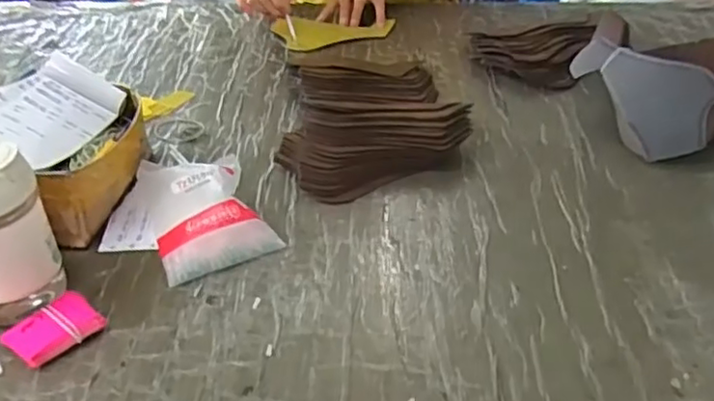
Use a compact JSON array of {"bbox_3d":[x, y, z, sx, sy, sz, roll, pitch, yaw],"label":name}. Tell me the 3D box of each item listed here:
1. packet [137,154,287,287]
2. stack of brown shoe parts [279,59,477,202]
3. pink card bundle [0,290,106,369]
[{"bbox_3d":[-0.166,0.001,0.692,0.120,0.044,0.179,-17,40,-21],"label":"packet"},{"bbox_3d":[0.014,-0.112,0.829,0.222,0.057,0.262,-6,37,-8],"label":"stack of brown shoe parts"},{"bbox_3d":[-0.262,0.112,0.562,0.051,0.019,0.069,26,44,31],"label":"pink card bundle"}]

